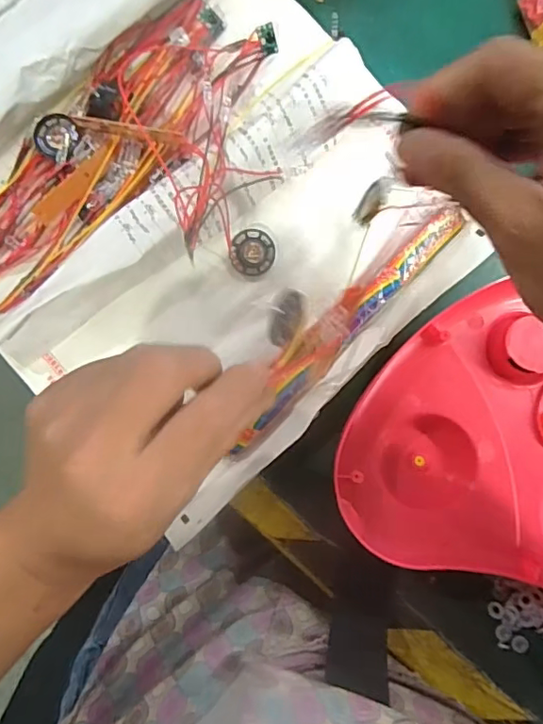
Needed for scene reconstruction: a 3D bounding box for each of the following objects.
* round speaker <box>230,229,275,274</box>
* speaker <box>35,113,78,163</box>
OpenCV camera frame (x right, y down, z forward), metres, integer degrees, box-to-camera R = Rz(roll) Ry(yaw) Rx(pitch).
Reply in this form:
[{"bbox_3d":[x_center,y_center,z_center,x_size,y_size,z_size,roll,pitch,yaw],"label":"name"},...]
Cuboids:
[{"bbox_3d":[-0.011,-0.068,0.334,0.026,0.011,0.026,10,83,0],"label":"round speaker"},{"bbox_3d":[-0.136,-0.142,0.341,0.032,0.004,0.026,37,84,3],"label":"speaker"}]

